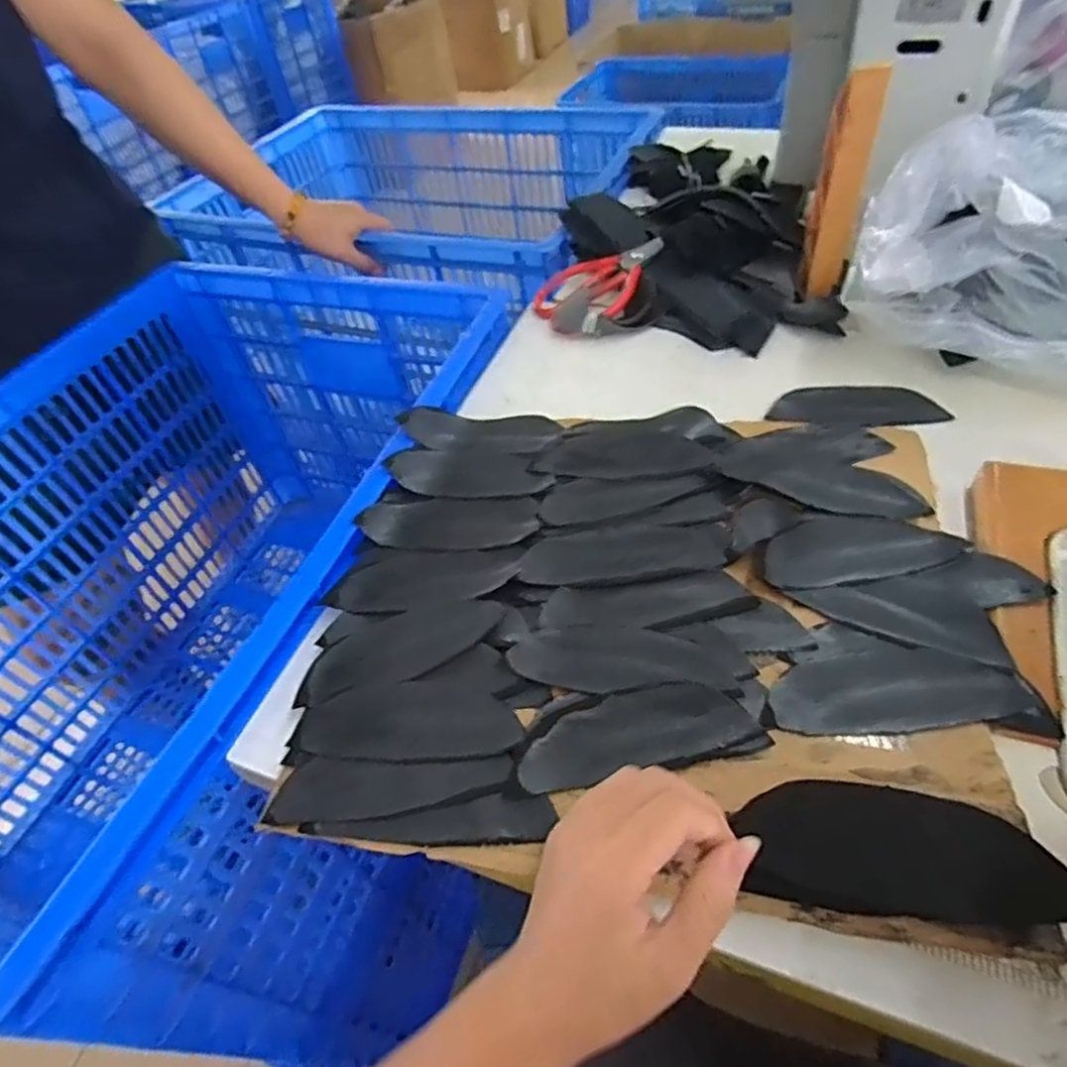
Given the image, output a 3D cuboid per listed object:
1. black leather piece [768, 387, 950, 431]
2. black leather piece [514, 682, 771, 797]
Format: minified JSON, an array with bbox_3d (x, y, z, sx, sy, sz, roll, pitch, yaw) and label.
[{"bbox_3d":[0.263,-0.103,0.536,0.130,0.006,0.060,-3,45,3],"label":"black leather piece"},{"bbox_3d":[0.056,0.111,0.369,0.130,0.005,0.043,-14,49,-4],"label":"black leather piece"}]

